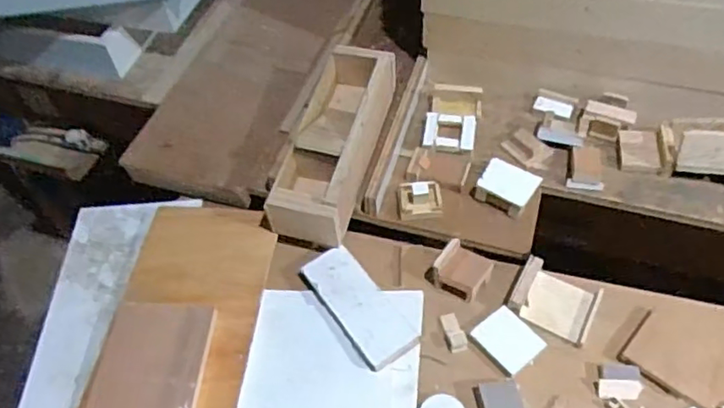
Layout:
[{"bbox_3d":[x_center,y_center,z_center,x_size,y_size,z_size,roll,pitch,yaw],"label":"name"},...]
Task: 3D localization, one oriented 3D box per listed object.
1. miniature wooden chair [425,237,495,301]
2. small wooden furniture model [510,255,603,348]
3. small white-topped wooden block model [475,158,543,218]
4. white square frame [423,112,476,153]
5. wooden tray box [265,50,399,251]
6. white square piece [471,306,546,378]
[{"bbox_3d":[0.137,0.088,0.811,0.077,0.035,0.065,25,59,22],"label":"miniature wooden chair"},{"bbox_3d":[0.257,0.126,0.786,0.104,0.026,0.084,24,58,21],"label":"small wooden furniture model"},{"bbox_3d":[0.215,-0.024,0.881,0.079,0.028,0.067,27,59,23],"label":"small white-topped wooden block model"},{"bbox_3d":[0.141,-0.115,0.953,0.081,0.012,0.074,6,53,9],"label":"white square frame"},{"bbox_3d":[-0.040,-0.101,0.899,0.115,0.091,0.323,11,55,13],"label":"wooden tray box"},{"bbox_3d":[0.188,0.174,0.764,0.065,0.005,0.075,-35,58,-20],"label":"white square piece"}]

